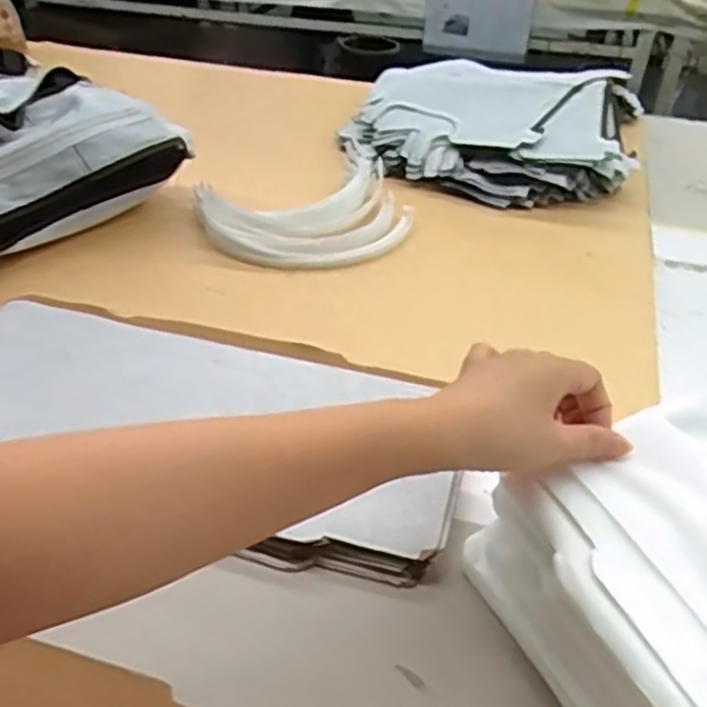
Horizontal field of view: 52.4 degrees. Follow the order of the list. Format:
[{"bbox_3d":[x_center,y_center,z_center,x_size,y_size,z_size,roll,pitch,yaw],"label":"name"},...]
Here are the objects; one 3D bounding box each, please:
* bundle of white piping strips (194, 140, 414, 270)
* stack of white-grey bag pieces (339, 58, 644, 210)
[{"bbox_3d":[-0.030,-0.166,0.817,0.187,0.028,0.265,40,55,22],"label":"bundle of white piping strips"},{"bbox_3d":[0.193,-0.316,0.984,0.368,0.090,0.352,11,39,11],"label":"stack of white-grey bag pieces"}]

